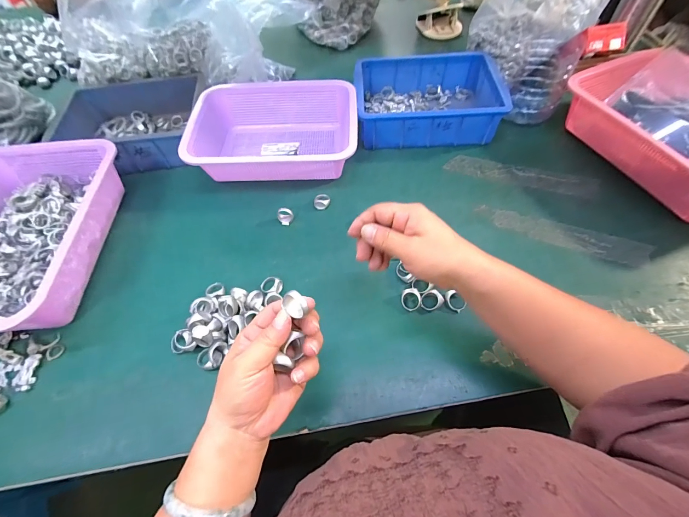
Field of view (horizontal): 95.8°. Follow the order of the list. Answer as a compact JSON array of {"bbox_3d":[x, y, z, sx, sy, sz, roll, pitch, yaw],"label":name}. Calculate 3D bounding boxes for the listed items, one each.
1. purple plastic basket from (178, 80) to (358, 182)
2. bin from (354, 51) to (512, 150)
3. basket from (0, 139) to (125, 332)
[{"bbox_3d":[-0.114,-0.216,0.528,0.267,0.075,0.194,-2,59,1],"label":"purple plastic basket"},{"bbox_3d":[0.143,-0.286,0.560,0.236,0.078,0.169,2,59,3],"label":"bin"},{"bbox_3d":[-0.450,-0.039,0.435,0.214,0.075,0.300,-4,59,-1],"label":"basket"}]

